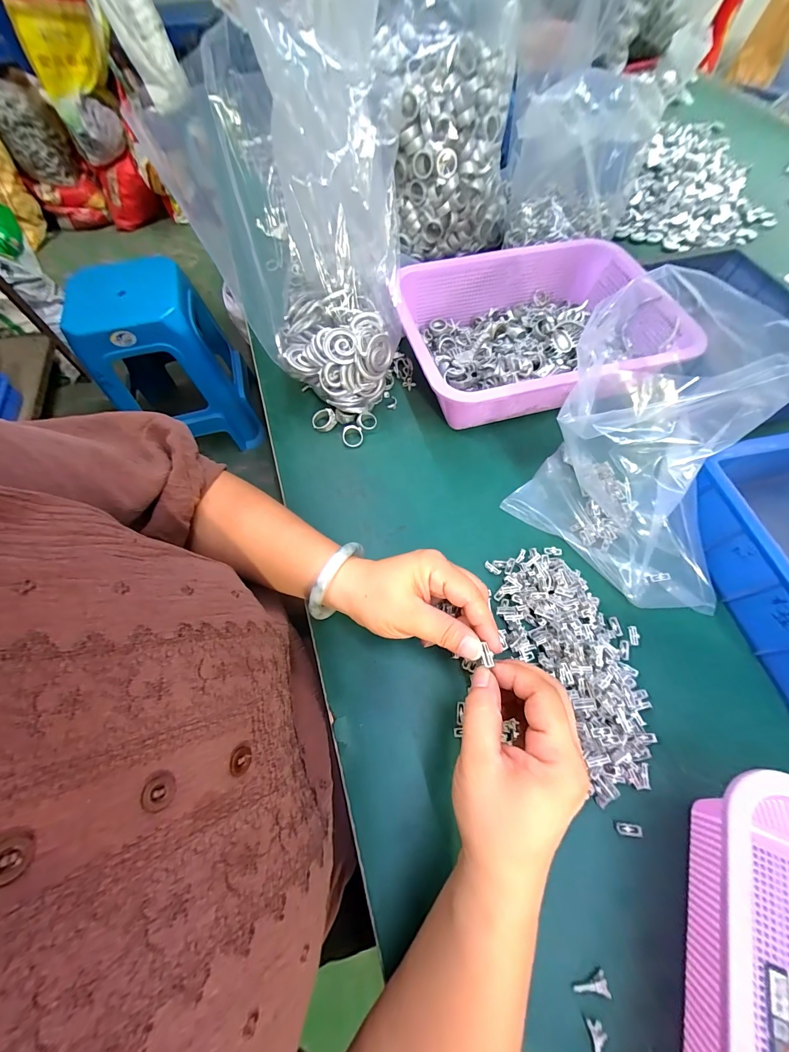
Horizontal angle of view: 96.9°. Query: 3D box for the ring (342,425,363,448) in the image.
[{"bbox_3d":[-0.048,-0.103,0.401,0.024,0.004,0.027,-13,85,-11],"label":"ring"}]

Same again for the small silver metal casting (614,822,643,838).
[{"bbox_3d":[0.168,0.218,0.251,0.017,0.004,0.007,-5,64,17],"label":"small silver metal casting"}]

